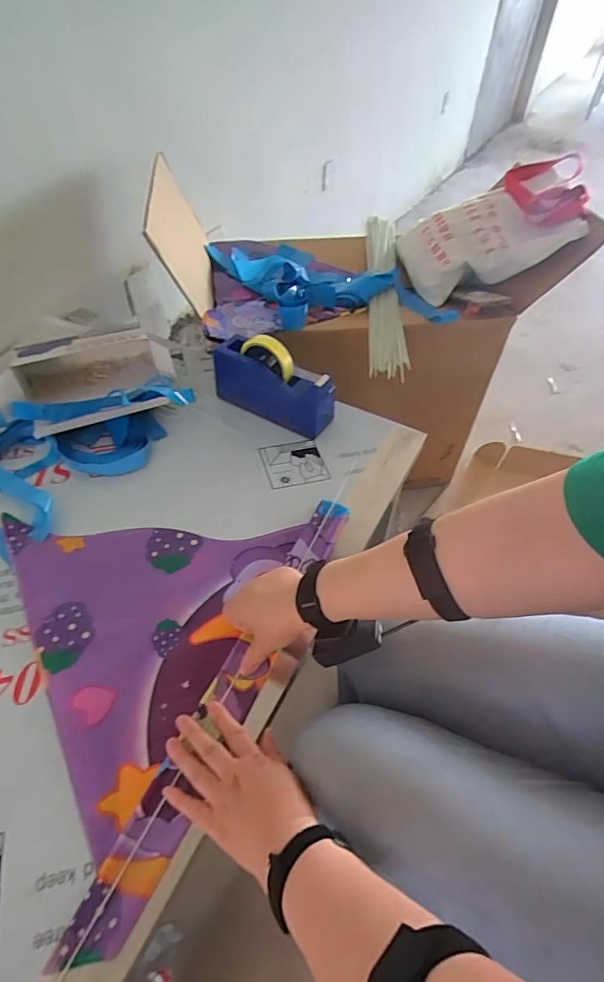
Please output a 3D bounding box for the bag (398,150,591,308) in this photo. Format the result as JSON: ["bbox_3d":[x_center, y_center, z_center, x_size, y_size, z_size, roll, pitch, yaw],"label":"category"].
[{"bbox_3d":[0.388,-0.536,0.974,0.341,0.099,0.245,-16,68,13],"label":"bag"}]

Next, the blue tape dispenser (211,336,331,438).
[{"bbox_3d":[-0.046,-0.180,0.767,0.206,0.117,0.070,22,53,14],"label":"blue tape dispenser"}]

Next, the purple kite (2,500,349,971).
[{"bbox_3d":[-0.144,0.202,0.515,0.408,0.015,0.416,-3,51,-6],"label":"purple kite"}]

